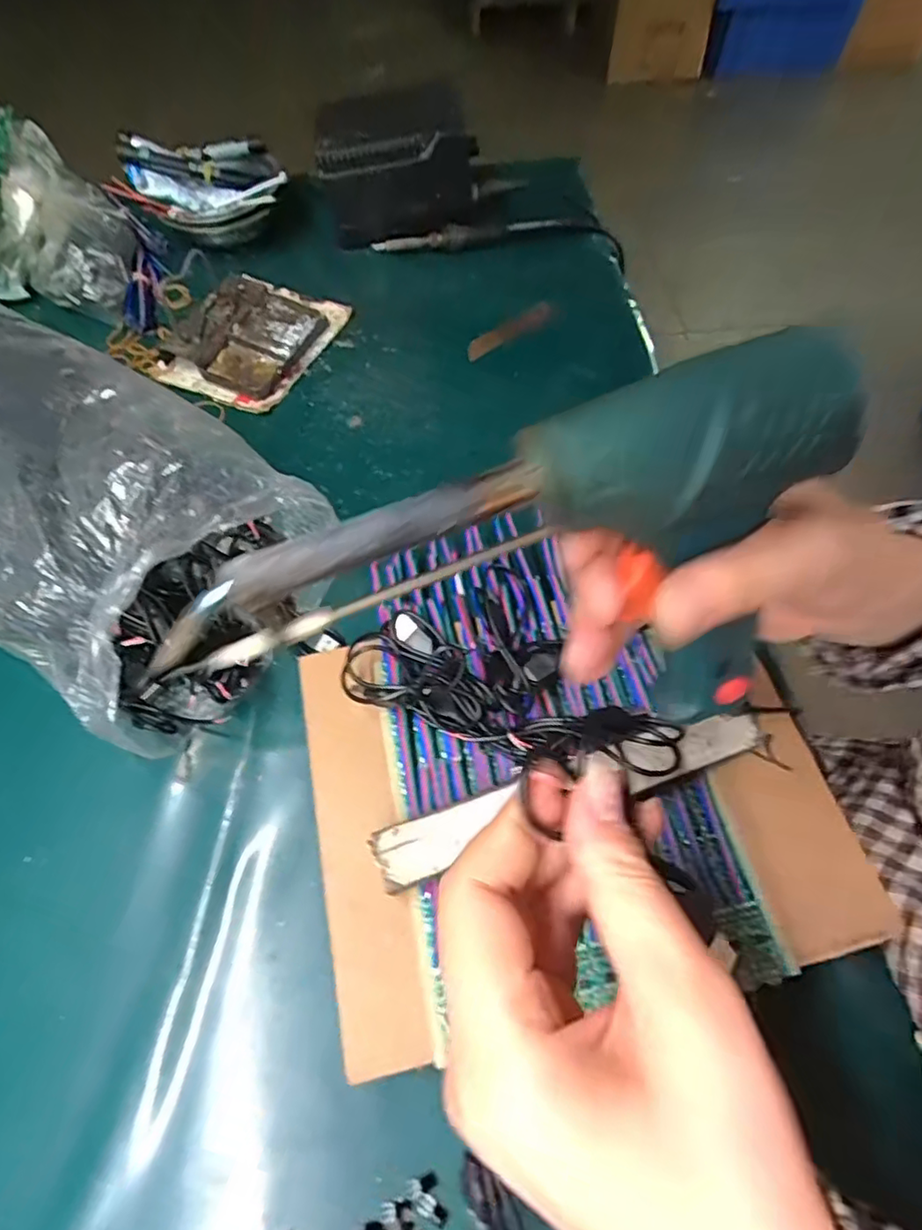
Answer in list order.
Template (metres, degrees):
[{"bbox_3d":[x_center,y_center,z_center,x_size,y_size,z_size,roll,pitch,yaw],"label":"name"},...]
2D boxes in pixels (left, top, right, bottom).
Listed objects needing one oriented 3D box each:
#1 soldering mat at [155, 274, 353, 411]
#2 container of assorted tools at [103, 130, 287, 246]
[{"bbox_3d":[-0.183,-0.250,0.531,0.108,0.031,0.145,23,63,12],"label":"soldering mat"},{"bbox_3d":[-0.246,-0.407,0.583,0.150,0.071,0.094,-16,60,-10],"label":"container of assorted tools"}]

